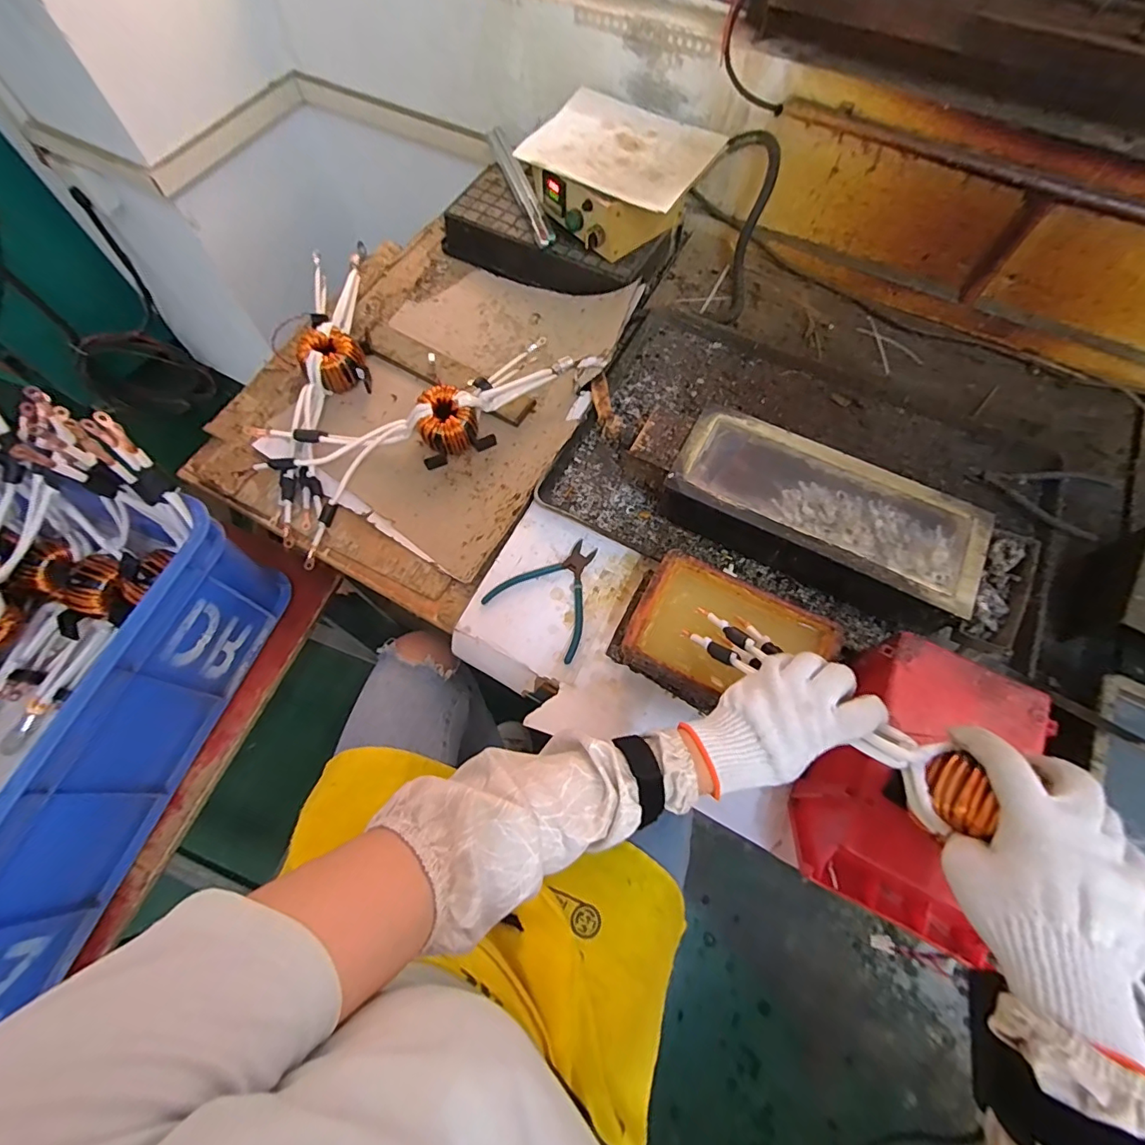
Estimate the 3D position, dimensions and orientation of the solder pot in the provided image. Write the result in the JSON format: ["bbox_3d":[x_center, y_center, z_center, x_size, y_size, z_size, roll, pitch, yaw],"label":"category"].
[{"bbox_3d":[0.282,-0.060,0.603,0.341,0.086,0.166,23,69,10],"label":"solder pot"}]

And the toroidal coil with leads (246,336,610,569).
[{"bbox_3d":[-0.204,-0.224,0.706,0.459,0.063,0.190,-33,71,-13],"label":"toroidal coil with leads"}]

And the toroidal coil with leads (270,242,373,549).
[{"bbox_3d":[-0.347,-0.283,0.731,0.088,0.062,0.499,2,67,1],"label":"toroidal coil with leads"}]

